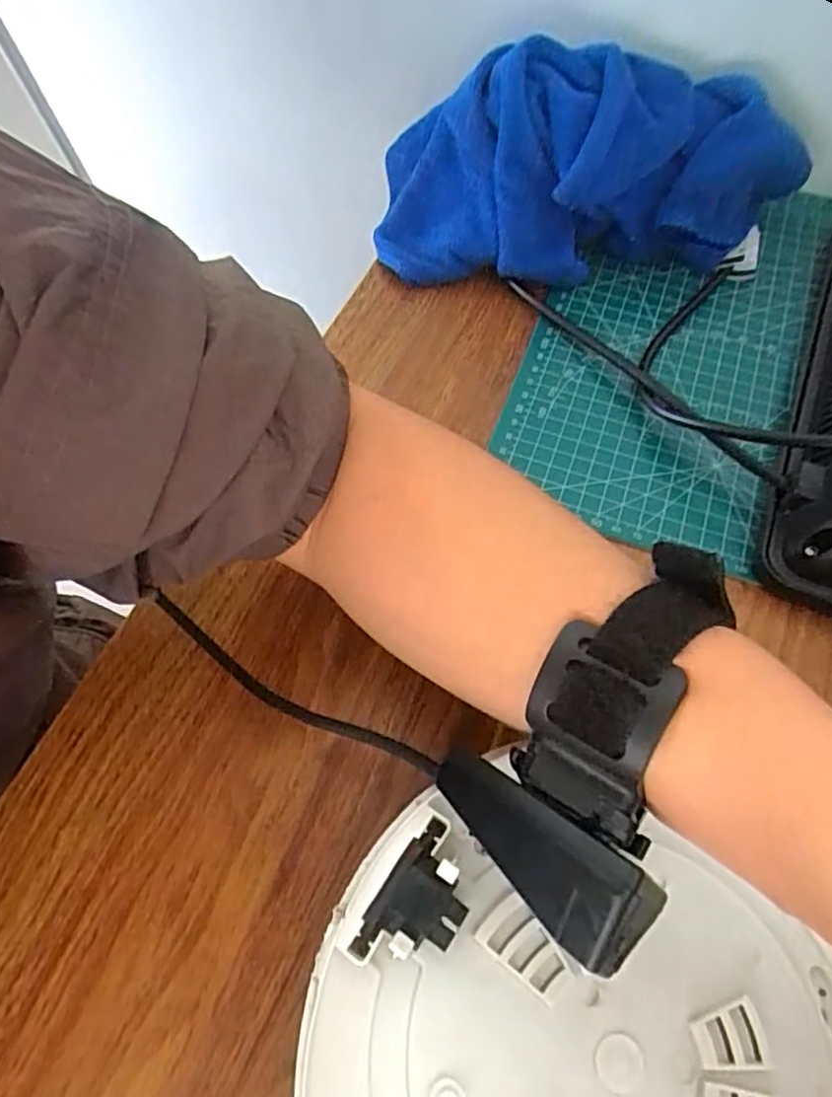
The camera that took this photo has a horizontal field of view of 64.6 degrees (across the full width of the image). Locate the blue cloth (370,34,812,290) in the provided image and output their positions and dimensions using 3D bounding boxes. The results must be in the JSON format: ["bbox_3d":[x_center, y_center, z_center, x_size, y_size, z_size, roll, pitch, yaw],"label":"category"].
[{"bbox_3d":[0.102,-0.214,0.371,0.248,0.092,0.090,1,63,1],"label":"blue cloth"}]

